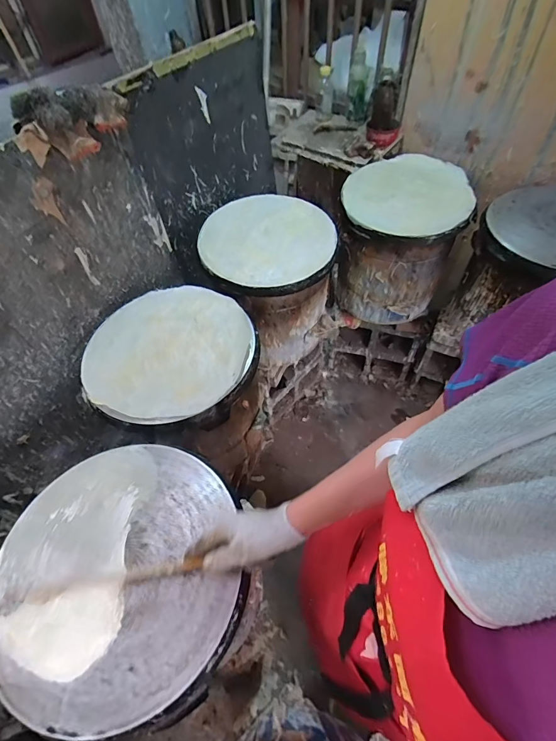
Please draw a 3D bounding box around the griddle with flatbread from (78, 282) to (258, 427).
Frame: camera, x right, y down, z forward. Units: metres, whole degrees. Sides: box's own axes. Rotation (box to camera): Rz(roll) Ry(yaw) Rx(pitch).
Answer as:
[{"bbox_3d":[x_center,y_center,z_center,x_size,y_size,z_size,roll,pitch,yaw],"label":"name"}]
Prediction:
[{"bbox_3d":[-0.243,-0.052,0.836,0.387,0.041,0.390,3,56,4],"label":"griddle with flatbread"}]

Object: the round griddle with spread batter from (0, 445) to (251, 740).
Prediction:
[{"bbox_3d":[-0.245,0.298,0.552,0.362,0.028,0.370,-13,56,-7],"label":"round griddle with spread batter"}]

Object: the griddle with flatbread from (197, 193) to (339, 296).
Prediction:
[{"bbox_3d":[-0.025,-0.362,1.019,0.359,0.063,0.380,-1,55,2],"label":"griddle with flatbread"}]

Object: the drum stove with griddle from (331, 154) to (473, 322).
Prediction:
[{"bbox_3d":[0.414,-0.440,1.297,0.386,0.441,0.402,16,57,13],"label":"drum stove with griddle"}]

